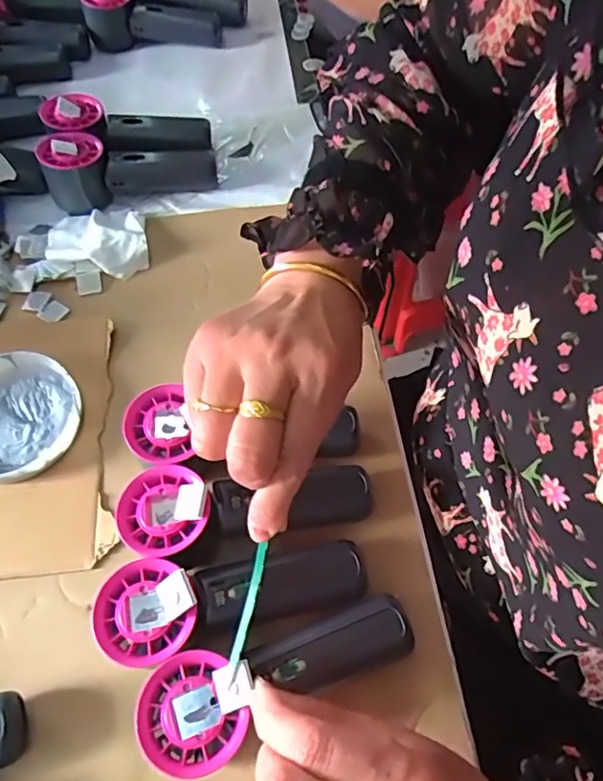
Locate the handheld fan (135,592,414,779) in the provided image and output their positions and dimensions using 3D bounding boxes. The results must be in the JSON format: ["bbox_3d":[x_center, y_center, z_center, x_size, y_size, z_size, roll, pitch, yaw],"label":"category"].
[{"bbox_3d":[-0.010,0.163,0.318,0.155,0.057,0.058,-15,62,-9],"label":"handheld fan"}]

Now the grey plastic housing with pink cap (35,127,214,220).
[{"bbox_3d":[-0.163,-0.217,0.532,0.154,0.054,0.060,-15,62,-9],"label":"grey plastic housing with pink cap"}]

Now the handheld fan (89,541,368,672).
[{"bbox_3d":[-0.040,0.120,0.341,0.154,0.065,0.052,-16,62,-9],"label":"handheld fan"}]

